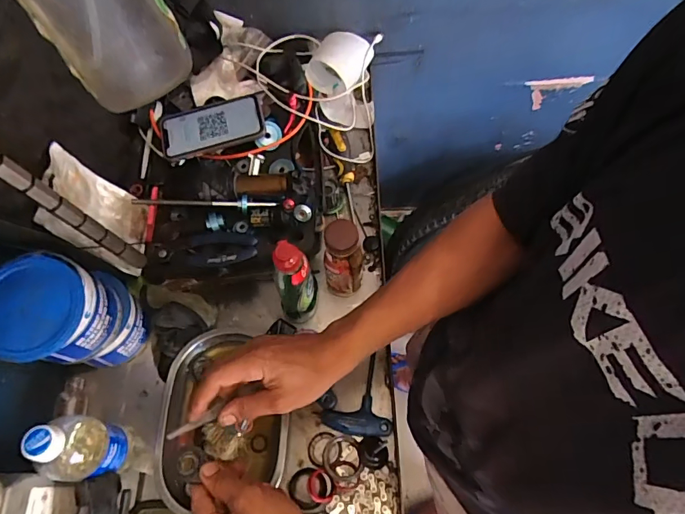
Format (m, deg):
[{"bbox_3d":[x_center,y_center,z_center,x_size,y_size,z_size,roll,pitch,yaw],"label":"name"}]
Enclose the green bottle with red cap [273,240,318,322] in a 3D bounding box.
[{"bbox_3d":[-0.056,0.035,0.555,0.044,0.155,0.053,-6,65,-2],"label":"green bottle with red cap"}]

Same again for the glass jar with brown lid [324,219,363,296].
[{"bbox_3d":[0.002,0.008,0.570,0.048,0.149,0.040,3,65,2],"label":"glass jar with brown lid"}]

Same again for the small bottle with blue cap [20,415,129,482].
[{"bbox_3d":[-0.280,0.205,0.479,0.067,0.165,0.059,-6,65,-2],"label":"small bottle with blue cap"}]

